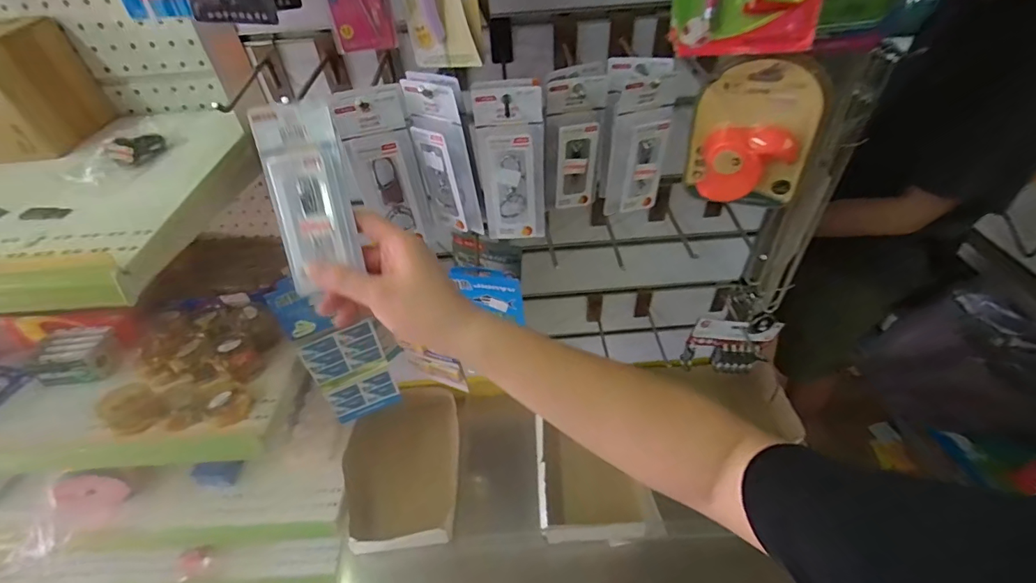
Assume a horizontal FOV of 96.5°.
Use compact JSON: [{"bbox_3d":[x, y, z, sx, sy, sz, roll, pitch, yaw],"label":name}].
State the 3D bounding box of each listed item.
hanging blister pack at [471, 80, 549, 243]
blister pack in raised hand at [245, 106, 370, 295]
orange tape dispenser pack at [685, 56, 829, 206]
[{"bbox_3d":[-0.004,-0.117,0.441,0.062,0.143,0.027,-2,44,2],"label":"hanging blister pack"},{"bbox_3d":[-0.160,-0.073,0.355,0.054,0.136,0.018,-12,7,-8],"label":"blister pack in raised hand"},{"bbox_3d":[0.225,-0.144,0.442,0.104,0.135,0.041,8,45,12],"label":"orange tape dispenser pack"}]

